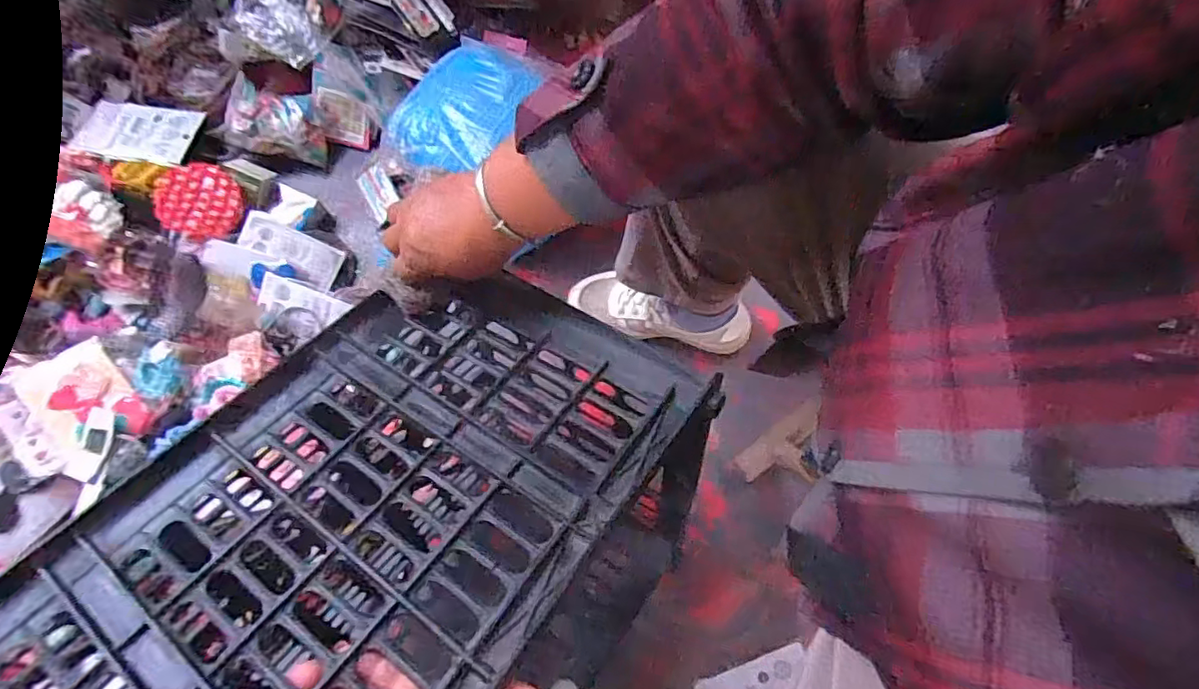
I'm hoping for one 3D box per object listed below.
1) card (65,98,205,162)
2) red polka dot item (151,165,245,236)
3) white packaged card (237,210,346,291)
[{"bbox_3d":[-0.623,-0.285,0.769,0.167,0.012,0.100,9,61,7],"label":"card"},{"bbox_3d":[-0.515,-0.185,0.743,0.096,0.029,0.093,10,76,2],"label":"red polka dot item"},{"bbox_3d":[-0.409,-0.126,0.765,0.127,0.004,0.064,29,64,-14],"label":"white packaged card"}]

